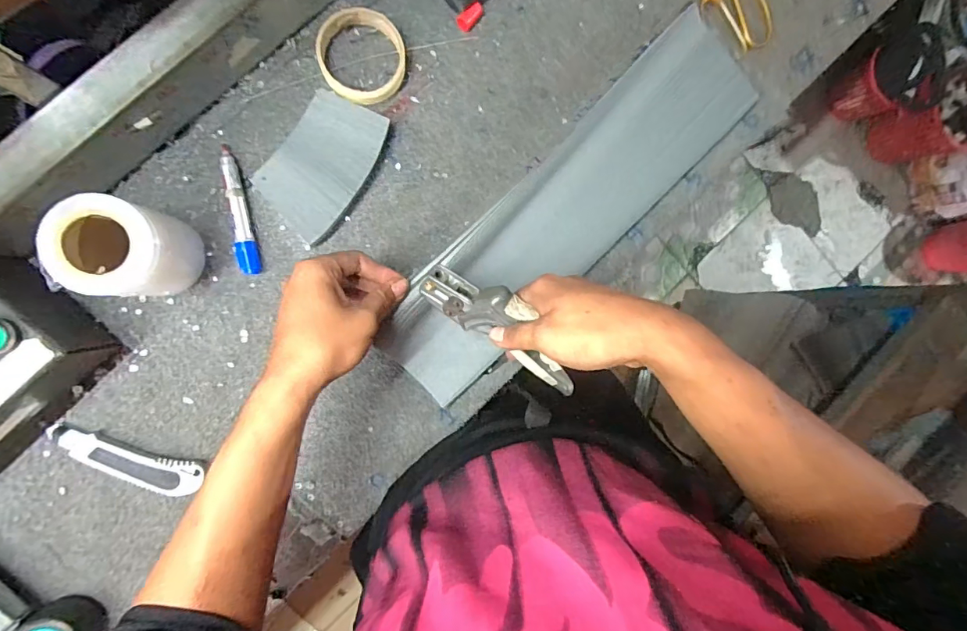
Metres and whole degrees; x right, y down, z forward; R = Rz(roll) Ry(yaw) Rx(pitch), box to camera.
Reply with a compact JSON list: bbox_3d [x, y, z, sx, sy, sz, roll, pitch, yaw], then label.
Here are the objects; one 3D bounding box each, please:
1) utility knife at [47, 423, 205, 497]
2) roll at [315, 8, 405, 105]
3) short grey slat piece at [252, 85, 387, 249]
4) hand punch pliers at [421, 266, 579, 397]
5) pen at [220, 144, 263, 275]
[{"bbox_3d":[-0.349,0.143,0.457,0.141,0.013,0.031,19,89,-9],"label":"utility knife"},{"bbox_3d":[-0.124,-0.264,0.481,0.085,0.023,0.087,-1,92,-9],"label":"roll"},{"bbox_3d":[-0.162,-0.152,0.476,0.082,0.025,0.137,33,87,-8],"label":"short grey slat piece"},{"bbox_3d":[0.025,0.016,0.419,0.170,0.072,0.045,41,86,-15],"label":"hand punch pliers"},{"bbox_3d":[-0.242,-0.103,0.467,0.018,0.016,0.124,-10,93,-8],"label":"pen"}]

